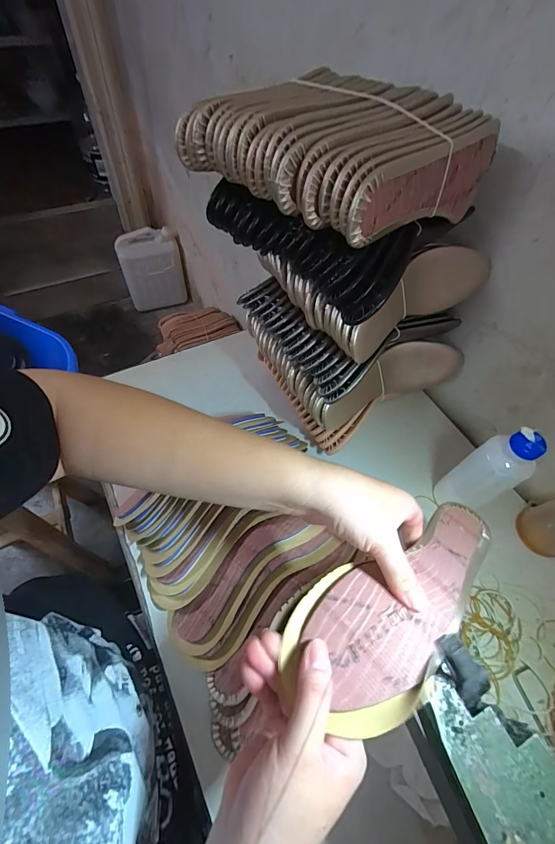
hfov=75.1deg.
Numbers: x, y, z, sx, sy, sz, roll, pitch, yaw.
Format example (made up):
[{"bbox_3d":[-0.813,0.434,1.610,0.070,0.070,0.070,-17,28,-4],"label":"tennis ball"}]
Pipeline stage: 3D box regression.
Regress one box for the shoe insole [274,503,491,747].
[{"bbox_3d":[0.112,0.136,0.295,0.230,0.033,0.092,-23,61,-32],"label":"shoe insole"}]

